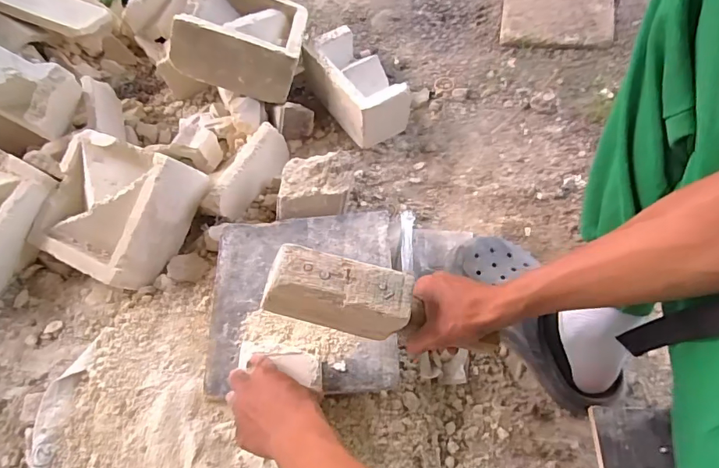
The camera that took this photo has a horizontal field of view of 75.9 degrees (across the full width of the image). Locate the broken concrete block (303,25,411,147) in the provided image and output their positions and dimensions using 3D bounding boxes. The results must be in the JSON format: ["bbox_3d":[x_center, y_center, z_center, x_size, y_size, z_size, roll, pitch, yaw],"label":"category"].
[{"bbox_3d":[-0.007,-0.272,0.833,0.117,0.094,0.199,-34,65,-14],"label":"broken concrete block"}]

